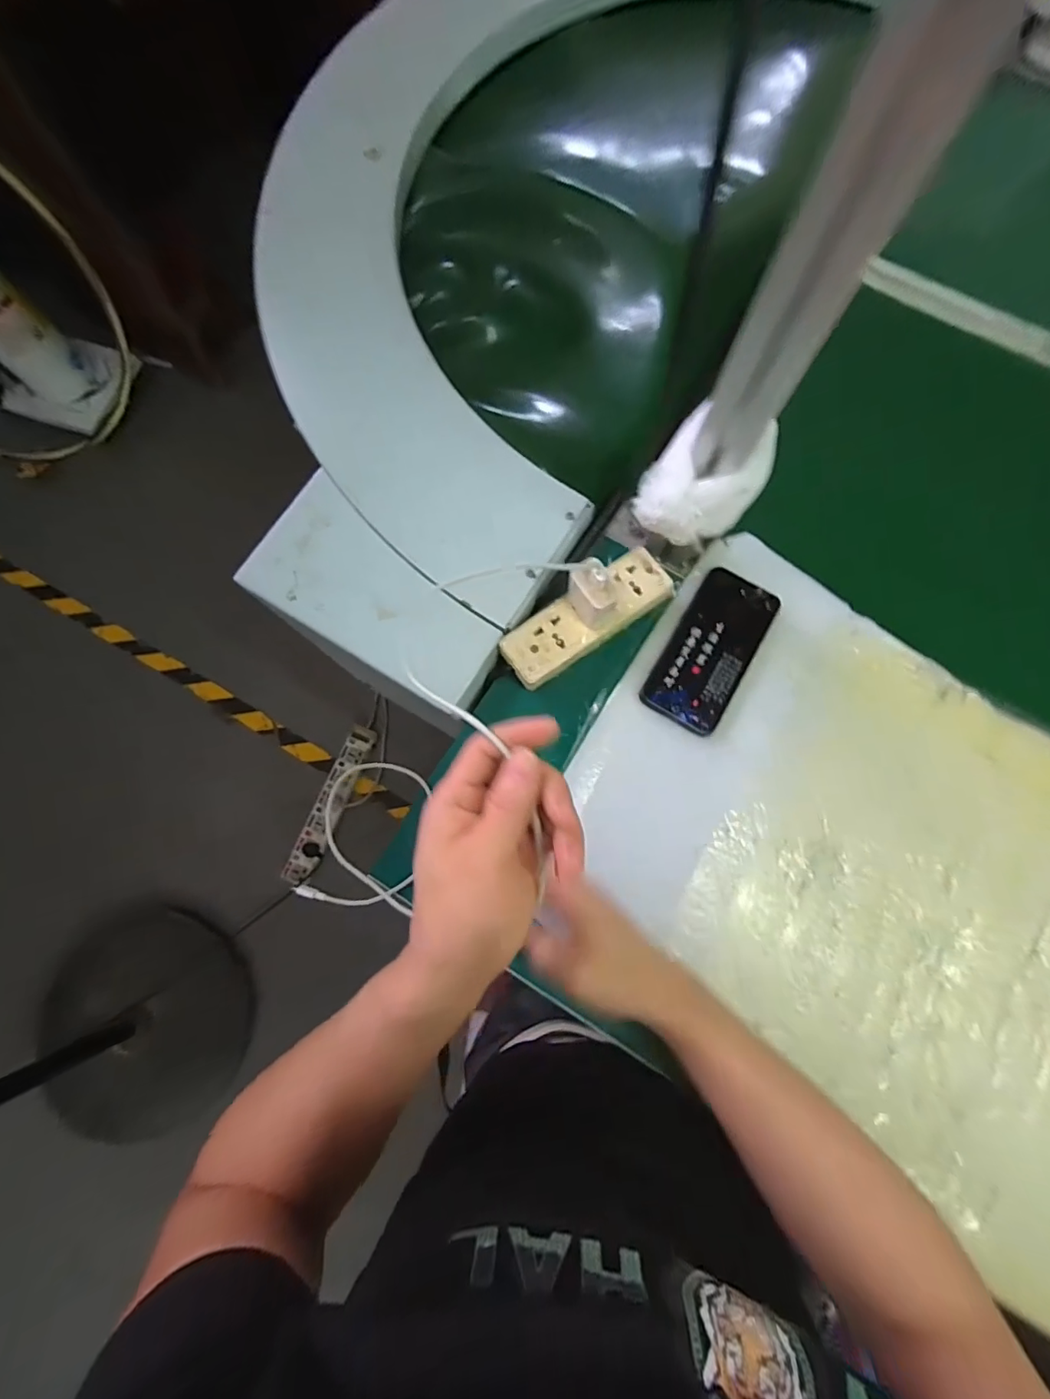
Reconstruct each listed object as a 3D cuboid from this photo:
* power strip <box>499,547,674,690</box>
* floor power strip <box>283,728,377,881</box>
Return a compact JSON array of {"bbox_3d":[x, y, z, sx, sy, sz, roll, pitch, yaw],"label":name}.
[{"bbox_3d":[0.060,-0.075,0.502,0.172,0.036,0.060,-34,79,-8],"label":"power strip"},{"bbox_3d":[-0.457,0.241,1.235,0.074,0.030,0.380,20,78,4],"label":"floor power strip"}]

